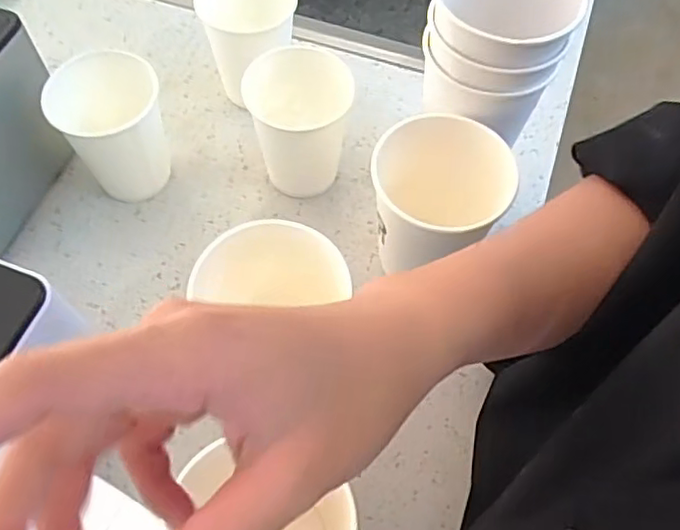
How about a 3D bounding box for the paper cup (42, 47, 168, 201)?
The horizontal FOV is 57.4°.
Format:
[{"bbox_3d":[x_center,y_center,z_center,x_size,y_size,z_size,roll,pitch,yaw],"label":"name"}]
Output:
[{"bbox_3d":[-0.164,-0.096,0.463,0.072,0.098,0.072,1,62,-2],"label":"paper cup"}]

